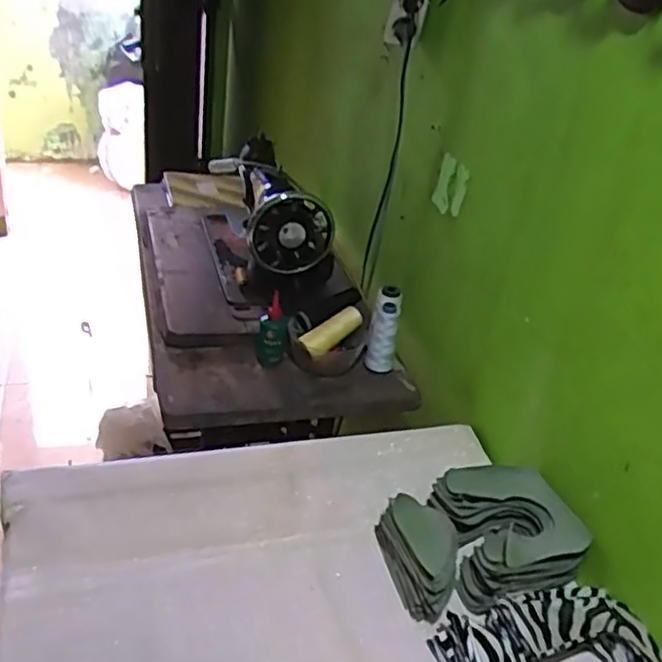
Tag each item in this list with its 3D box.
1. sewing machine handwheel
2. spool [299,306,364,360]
[{"bbox_3d":[-0.062,-0.153,1.094,0.128,0.132,0.034,4,32,-9],"label":"sewing machine handwheel"},{"bbox_3d":[0.002,0.002,1.063,0.105,0.035,0.034,-34,43,-9],"label":"spool"}]

